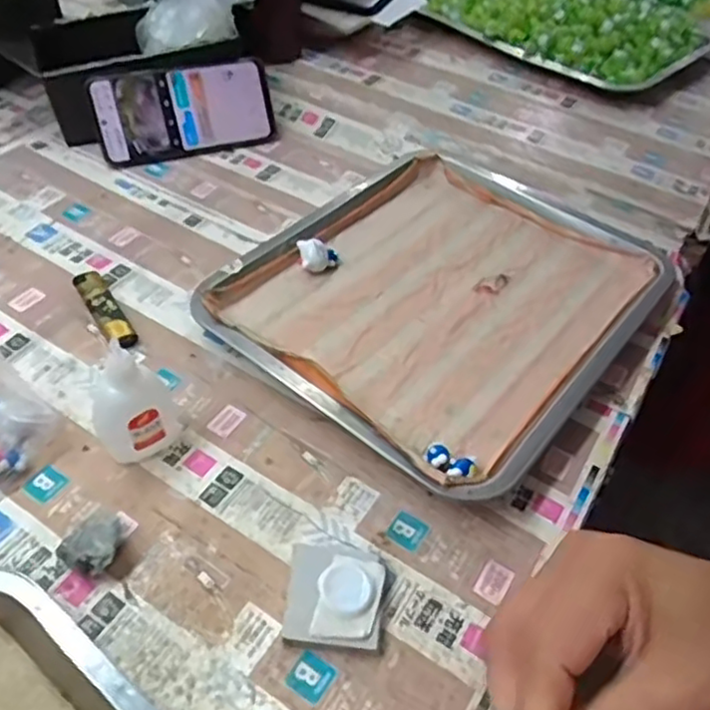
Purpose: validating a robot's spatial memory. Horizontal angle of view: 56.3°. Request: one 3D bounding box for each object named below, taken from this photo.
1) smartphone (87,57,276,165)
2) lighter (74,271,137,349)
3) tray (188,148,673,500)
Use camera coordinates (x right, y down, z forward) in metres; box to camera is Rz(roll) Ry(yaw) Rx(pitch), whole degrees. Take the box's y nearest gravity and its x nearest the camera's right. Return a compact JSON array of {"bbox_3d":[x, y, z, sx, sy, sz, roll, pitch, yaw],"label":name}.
[{"bbox_3d":[-0.163,-0.237,0.638,0.166,0.080,0.012,-15,21,-17],"label":"smartphone"},{"bbox_3d":[-0.185,-0.035,0.492,0.019,0.013,0.082,-27,56,-26],"label":"lighter"},{"bbox_3d":[0.065,-0.049,0.516,0.263,0.038,0.304,34,53,23],"label":"tray"}]

